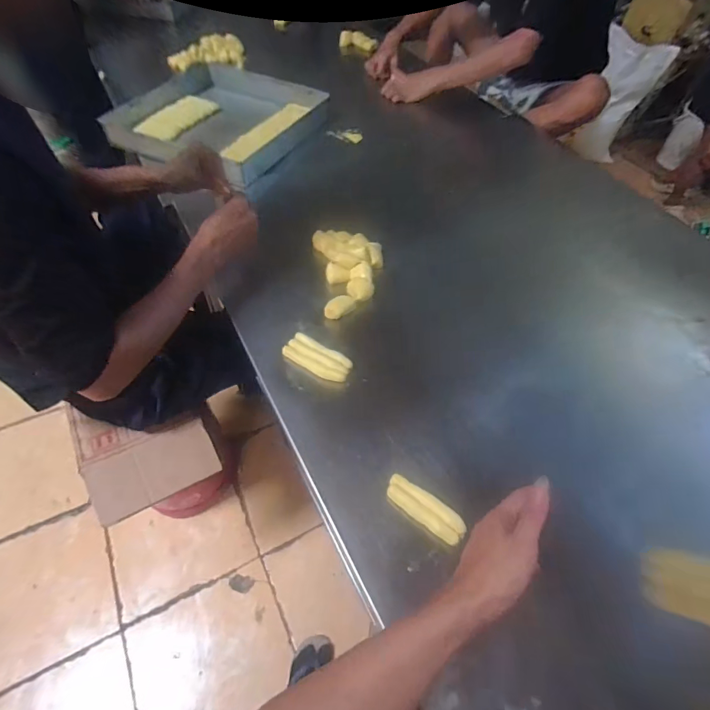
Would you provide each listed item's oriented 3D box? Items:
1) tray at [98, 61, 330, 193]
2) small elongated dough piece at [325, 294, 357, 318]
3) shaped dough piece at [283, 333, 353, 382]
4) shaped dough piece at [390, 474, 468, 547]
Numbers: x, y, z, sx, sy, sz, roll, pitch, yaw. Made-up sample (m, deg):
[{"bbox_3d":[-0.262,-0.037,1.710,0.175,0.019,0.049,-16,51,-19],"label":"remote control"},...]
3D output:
[{"bbox_3d":[-0.348,-0.632,1.075,0.445,0.064,0.467,21,56,11],"label":"tray"},{"bbox_3d":[-0.027,-0.081,0.703,0.058,0.025,0.030,-32,62,-23],"label":"small elongated dough piece"},{"bbox_3d":[-0.059,0.006,0.644,0.109,0.013,0.048,28,58,15],"label":"shaped dough piece"},{"bbox_3d":[0.088,0.193,0.512,0.106,0.013,0.039,35,60,20],"label":"shaped dough piece"}]

